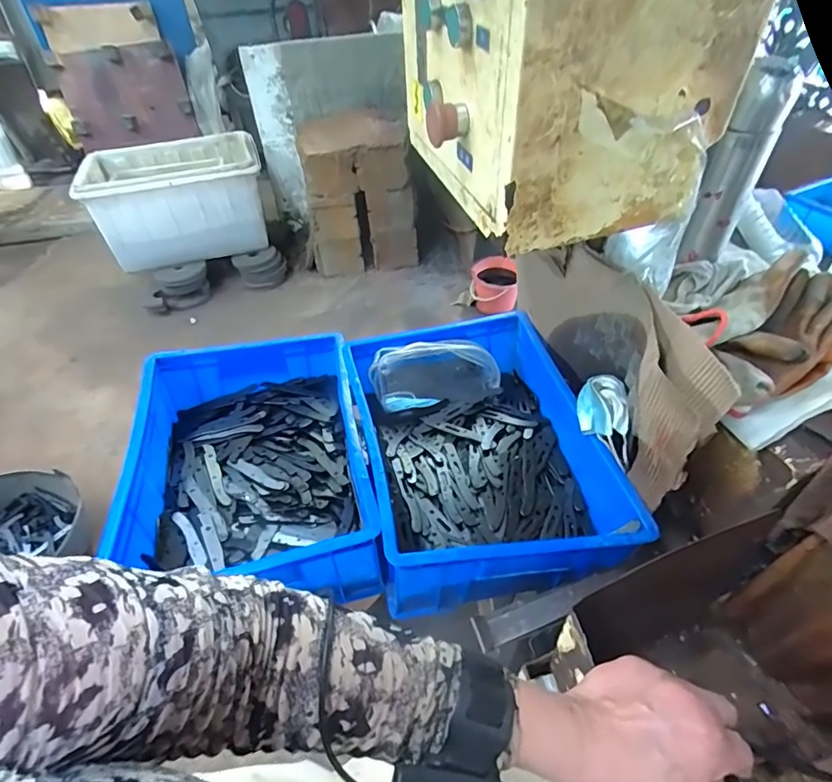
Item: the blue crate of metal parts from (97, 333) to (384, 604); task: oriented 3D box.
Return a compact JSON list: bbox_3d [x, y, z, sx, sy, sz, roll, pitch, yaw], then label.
[{"bbox_3d":[-0.224,0.088,0.691,0.290,0.115,0.398,-10,46,-8],"label":"blue crate of metal parts"}]

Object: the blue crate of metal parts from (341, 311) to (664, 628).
[{"bbox_3d":[0.082,0.072,0.700,0.297,0.116,0.407,-9,46,-7],"label":"blue crate of metal parts"}]

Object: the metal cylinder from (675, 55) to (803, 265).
[{"bbox_3d":[0.328,-0.227,0.514,0.048,0.186,0.052,31,54,28],"label":"metal cylinder"}]

